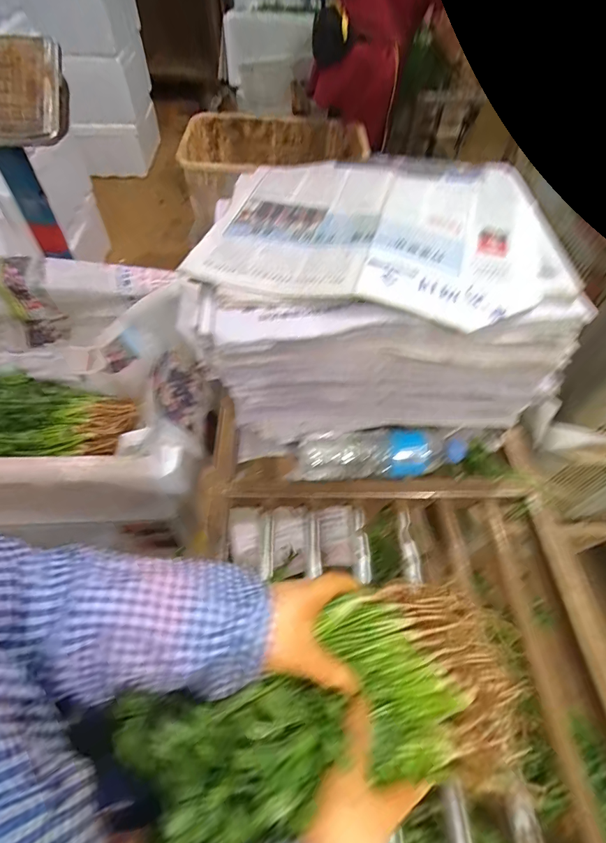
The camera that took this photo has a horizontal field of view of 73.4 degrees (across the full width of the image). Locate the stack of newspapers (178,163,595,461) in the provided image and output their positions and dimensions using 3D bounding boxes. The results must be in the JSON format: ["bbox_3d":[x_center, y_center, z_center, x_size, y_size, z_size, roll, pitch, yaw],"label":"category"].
[{"bbox_3d":[0.090,-0.167,0.577,0.417,0.222,0.330,-1,56,-3],"label":"stack of newspapers"}]

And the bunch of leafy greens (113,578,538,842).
[{"bbox_3d":[0.042,0.260,0.364,0.389,0.081,0.191,-7,55,-23],"label":"bunch of leafy greens"}]

